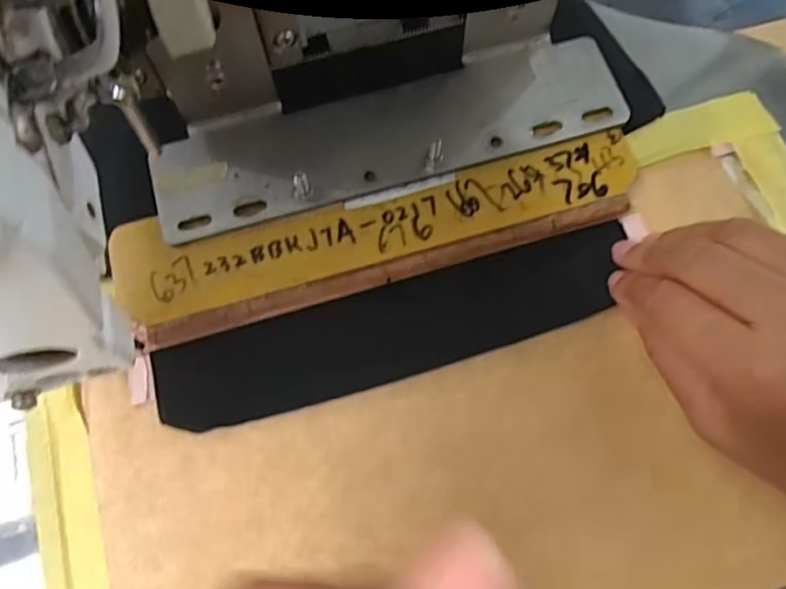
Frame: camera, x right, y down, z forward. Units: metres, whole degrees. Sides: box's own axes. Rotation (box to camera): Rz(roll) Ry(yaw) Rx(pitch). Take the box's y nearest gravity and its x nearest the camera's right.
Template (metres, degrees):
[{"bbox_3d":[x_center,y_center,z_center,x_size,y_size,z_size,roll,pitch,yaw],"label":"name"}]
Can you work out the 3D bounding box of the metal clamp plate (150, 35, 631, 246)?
[{"bbox_3d":[-0.001,-0.076,0.286,0.214,0.009,0.053,-16,74,-7],"label":"metal clamp plate"}]

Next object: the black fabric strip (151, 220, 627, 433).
[{"bbox_3d":[0.002,0.016,0.269,0.204,0.011,0.039,-16,82,-4],"label":"black fabric strip"}]

